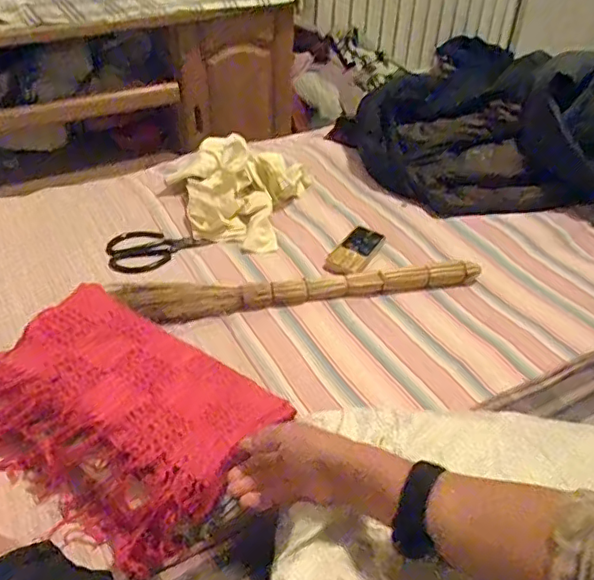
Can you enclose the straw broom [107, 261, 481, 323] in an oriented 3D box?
[{"bbox_3d":[0.010,0.001,0.854,0.561,0.036,0.054,-5,41,-9],"label":"straw broom"}]

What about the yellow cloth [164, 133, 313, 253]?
[{"bbox_3d":[-0.105,-0.181,1.008,0.253,0.095,0.272,1,40,-3],"label":"yellow cloth"}]

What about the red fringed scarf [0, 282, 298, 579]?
[{"bbox_3d":[-0.244,0.136,0.681,0.423,0.108,0.237,21,43,20],"label":"red fringed scarf"}]

